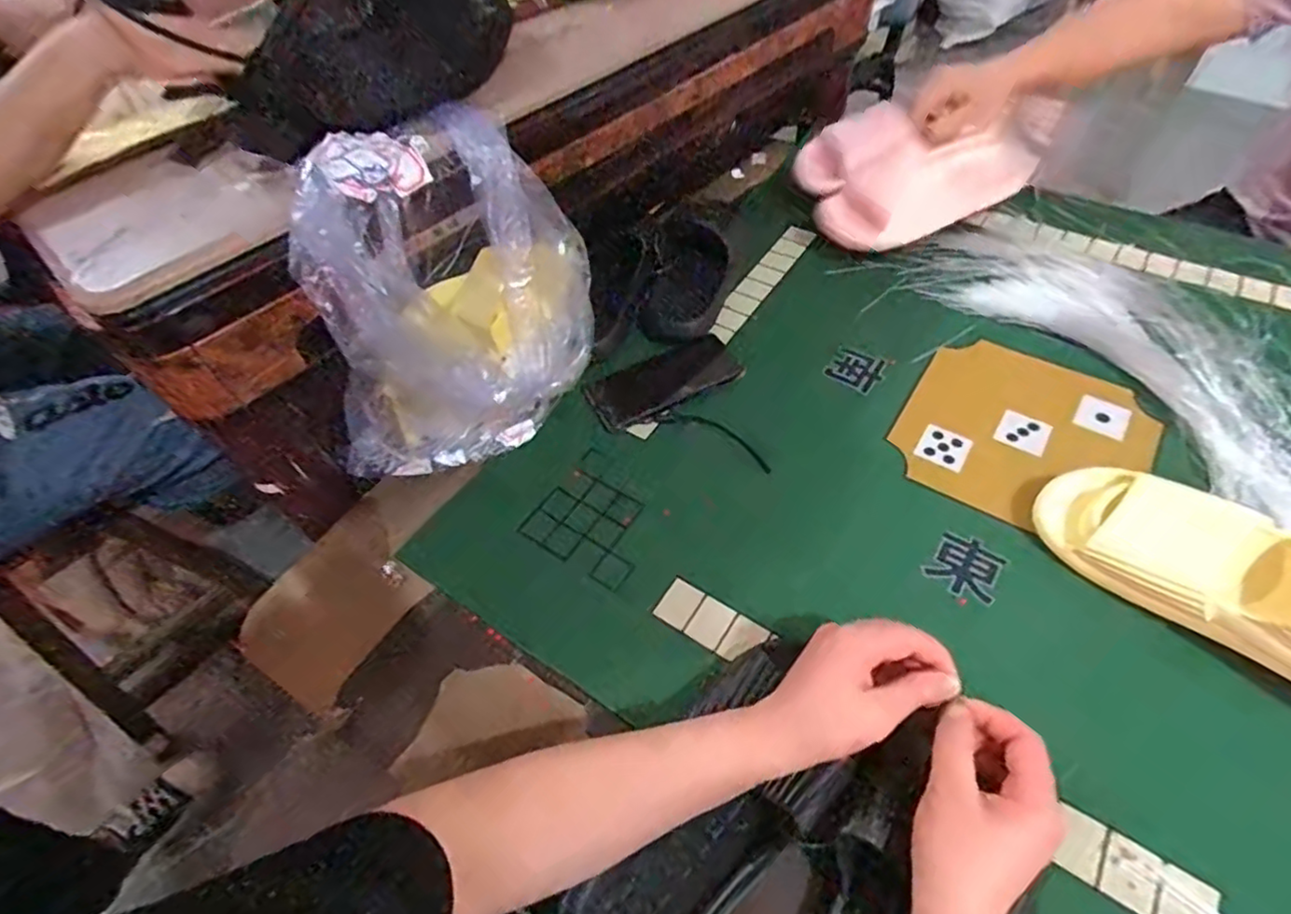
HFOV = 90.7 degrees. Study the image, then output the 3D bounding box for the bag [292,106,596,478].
[{"bbox_3d":[-0.168,-0.123,0.563,0.147,0.263,0.256,36,63,27],"label":"bag"}]

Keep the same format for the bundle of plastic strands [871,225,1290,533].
[{"bbox_3d":[0.488,-0.123,0.650,0.210,0.022,0.477,-28,56,-16],"label":"bundle of plastic strands"}]

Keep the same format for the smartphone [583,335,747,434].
[{"bbox_3d":[0.020,-0.081,0.677,0.161,0.010,0.071,-24,55,-13],"label":"smartphone"}]

